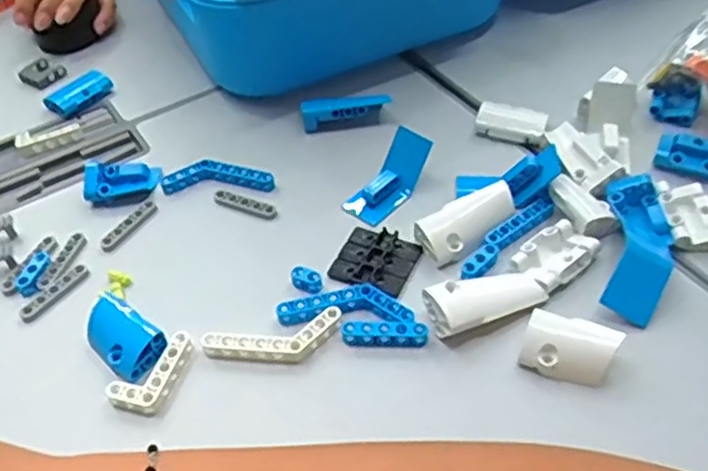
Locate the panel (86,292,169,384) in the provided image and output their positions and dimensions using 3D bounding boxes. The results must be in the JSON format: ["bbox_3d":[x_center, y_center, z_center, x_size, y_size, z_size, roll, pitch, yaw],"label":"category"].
[{"bbox_3d":[-0.140,0.058,0.420,0.068,0.016,0.033,32,56,30],"label":"panel"}]

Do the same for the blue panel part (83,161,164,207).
[{"bbox_3d":[-0.167,-0.041,0.511,0.053,0.019,0.032,-11,46,-5],"label":"blue panel part"}]

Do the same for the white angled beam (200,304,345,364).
[{"bbox_3d":[-0.046,0.061,0.409,0.082,0.006,0.026,-13,46,-7],"label":"white angled beam"}]

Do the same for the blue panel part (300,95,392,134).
[{"bbox_3d":[-0.006,-0.097,0.545,0.068,0.016,0.019,-9,46,-4],"label":"blue panel part"}]

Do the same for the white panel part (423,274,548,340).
[{"bbox_3d":[0.078,0.038,0.419,0.070,0.019,0.030,-19,48,-13],"label":"white panel part"}]

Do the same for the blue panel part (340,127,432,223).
[{"bbox_3d":[0.025,-0.041,0.500,0.030,0.022,0.072,35,88,32],"label":"blue panel part"}]

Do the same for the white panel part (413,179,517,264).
[{"bbox_3d":[0.075,-0.010,0.460,0.070,0.015,0.030,-28,82,-17],"label":"white panel part"}]

